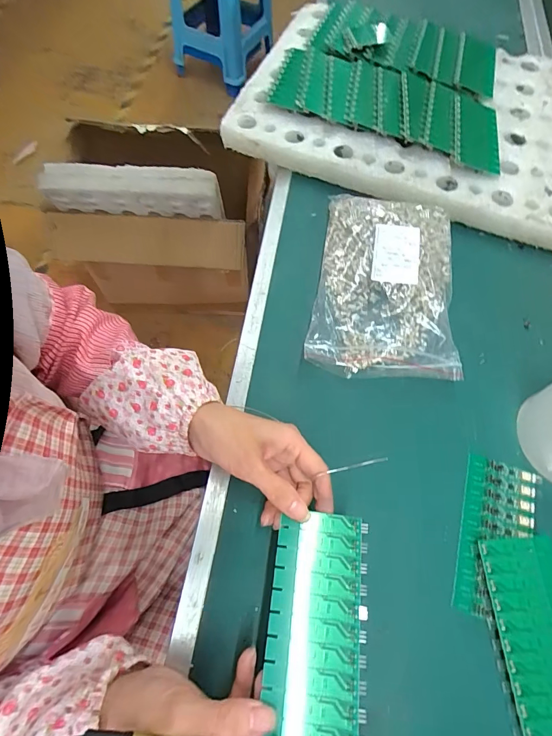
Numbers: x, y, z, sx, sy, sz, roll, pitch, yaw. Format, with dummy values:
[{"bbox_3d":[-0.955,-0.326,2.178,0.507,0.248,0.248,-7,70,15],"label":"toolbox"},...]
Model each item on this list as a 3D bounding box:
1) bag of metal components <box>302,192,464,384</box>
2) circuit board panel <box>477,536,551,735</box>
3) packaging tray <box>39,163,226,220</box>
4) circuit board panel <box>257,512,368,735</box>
[{"bbox_3d":[0.127,-0.100,0.437,0.154,0.046,0.231,8,65,3],"label":"bag of metal components"},{"bbox_3d":[0.214,0.213,0.306,0.067,0.010,0.138,-2,66,-3],"label":"circuit board panel"},{"bbox_3d":[-0.319,-0.396,0.859,0.383,0.099,0.064,2,66,-1],"label":"packaging tray"},{"bbox_3d":[0.029,0.176,0.264,0.066,0.006,0.135,6,61,2],"label":"circuit board panel"}]

